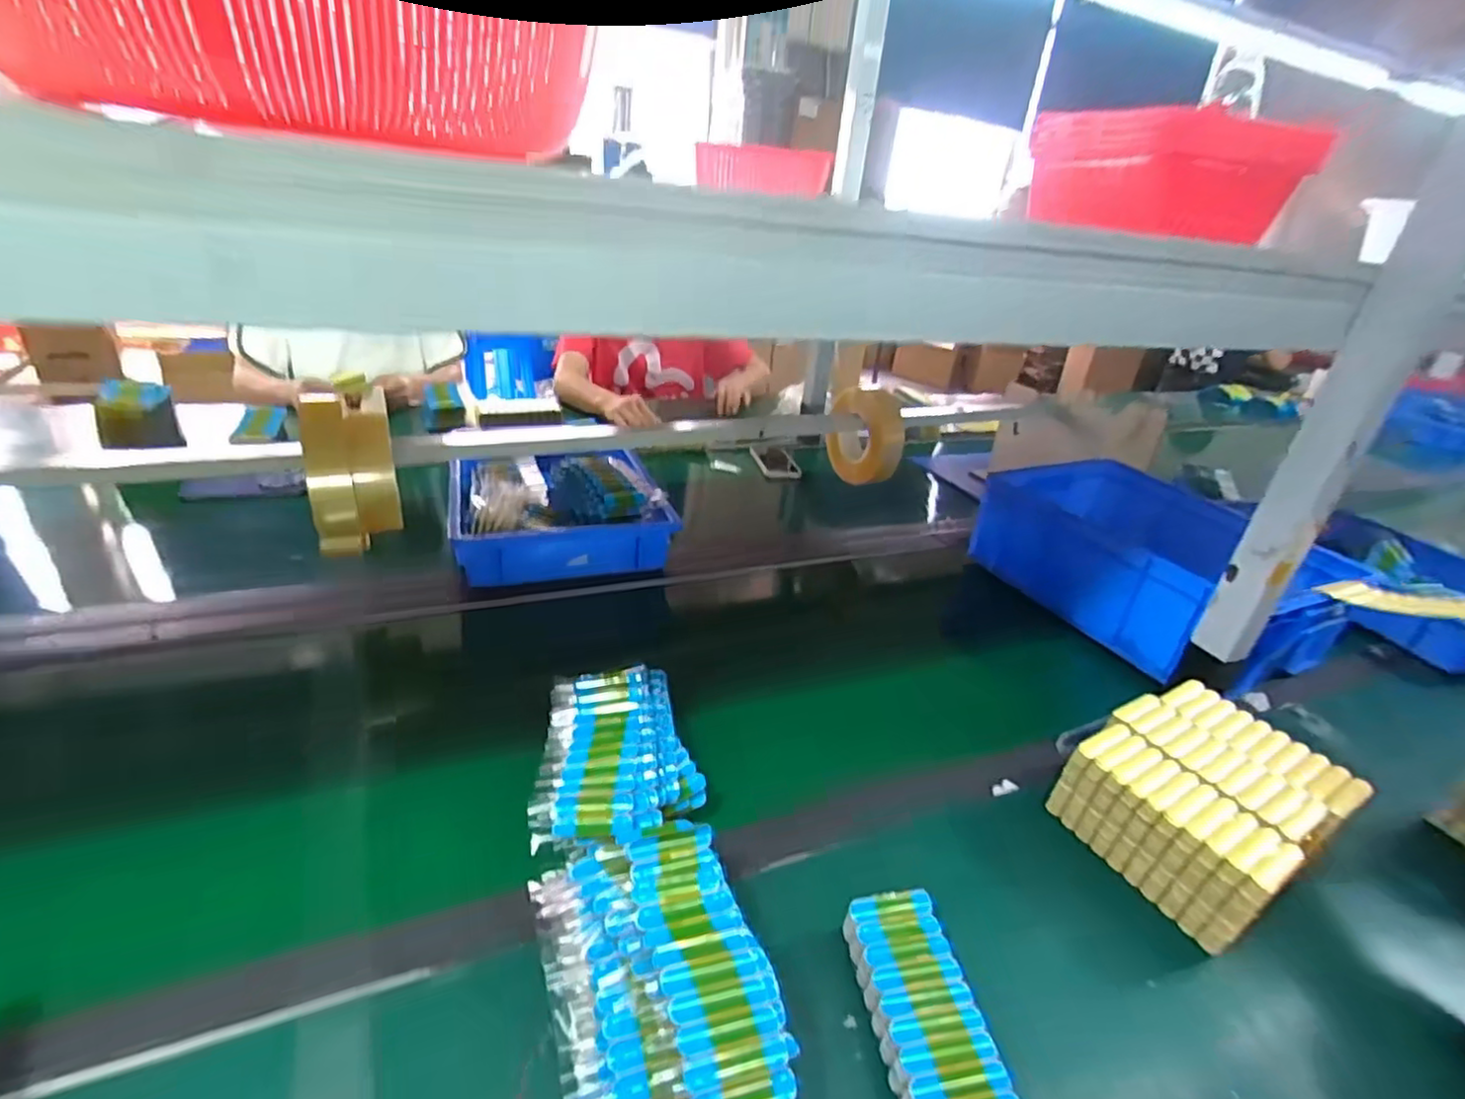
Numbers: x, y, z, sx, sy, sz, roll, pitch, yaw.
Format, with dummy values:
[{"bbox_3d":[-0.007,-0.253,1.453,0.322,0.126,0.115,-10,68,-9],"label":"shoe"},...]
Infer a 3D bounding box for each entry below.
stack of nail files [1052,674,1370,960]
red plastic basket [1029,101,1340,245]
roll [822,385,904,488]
[{"bbox_3d":[0.426,0.228,0.597,0.196,0.088,0.165,-12,34,-30],"label":"stack of nail files"},{"bbox_3d":[0.377,-0.336,0.588,0.132,0.080,0.214,-1,29,-13],"label":"red plastic basket"},{"bbox_3d":[0.215,-0.189,1.062,0.048,0.146,0.149,-9,32,-25],"label":"roll"}]

